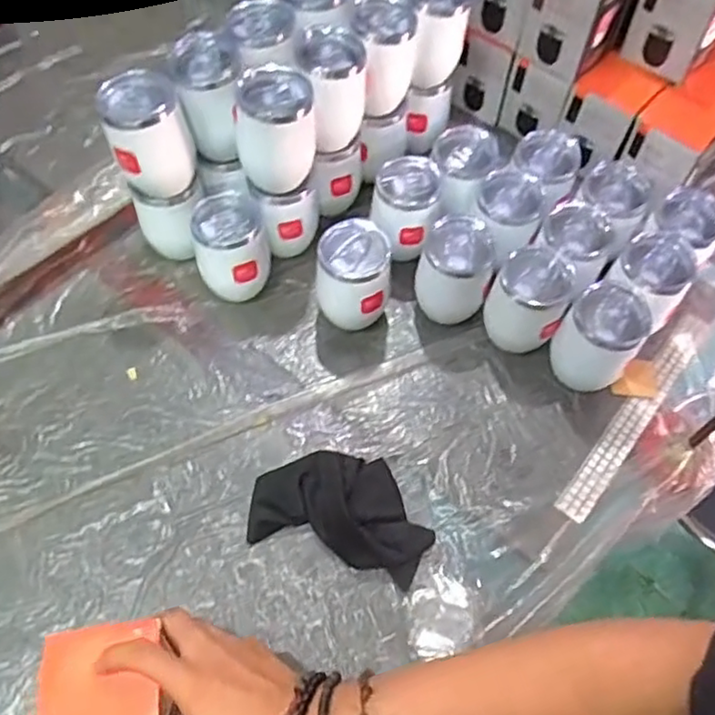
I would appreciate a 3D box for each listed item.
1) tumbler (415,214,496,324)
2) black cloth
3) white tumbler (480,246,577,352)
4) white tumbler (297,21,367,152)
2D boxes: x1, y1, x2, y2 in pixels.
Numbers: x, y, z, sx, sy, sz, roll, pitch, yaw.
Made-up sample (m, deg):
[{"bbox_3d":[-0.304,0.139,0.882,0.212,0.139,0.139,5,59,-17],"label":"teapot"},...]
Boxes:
[{"bbox_3d":[0.114,-0.103,0.747,0.080,0.099,0.074,0,58,-1],"label":"tumbler"},{"bbox_3d":[-0.014,0.147,0.654,0.177,0.041,0.108,14,59,8],"label":"black cloth"},{"bbox_3d":[0.191,-0.069,0.732,0.085,0.098,0.078,0,58,-1],"label":"white tumbler"},{"bbox_3d":[-0.028,-0.305,0.744,0.076,0.111,0.089,-2,58,-2],"label":"white tumbler"}]

